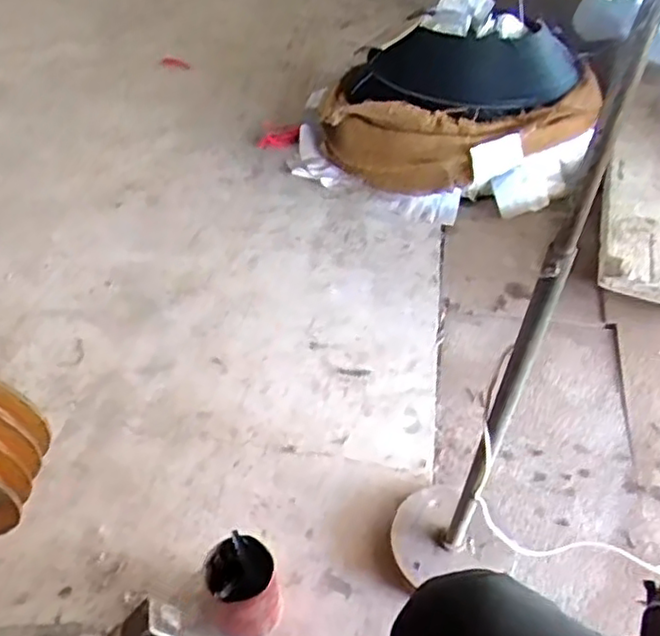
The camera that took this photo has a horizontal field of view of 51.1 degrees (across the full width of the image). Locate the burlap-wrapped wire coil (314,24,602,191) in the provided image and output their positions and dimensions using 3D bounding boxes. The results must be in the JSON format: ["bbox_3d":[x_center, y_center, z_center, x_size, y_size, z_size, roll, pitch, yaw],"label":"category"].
[{"bbox_3d":[0.306,-0.458,1.527,0.608,0.249,0.356,-15,52,-12],"label":"burlap-wrapped wire coil"}]

